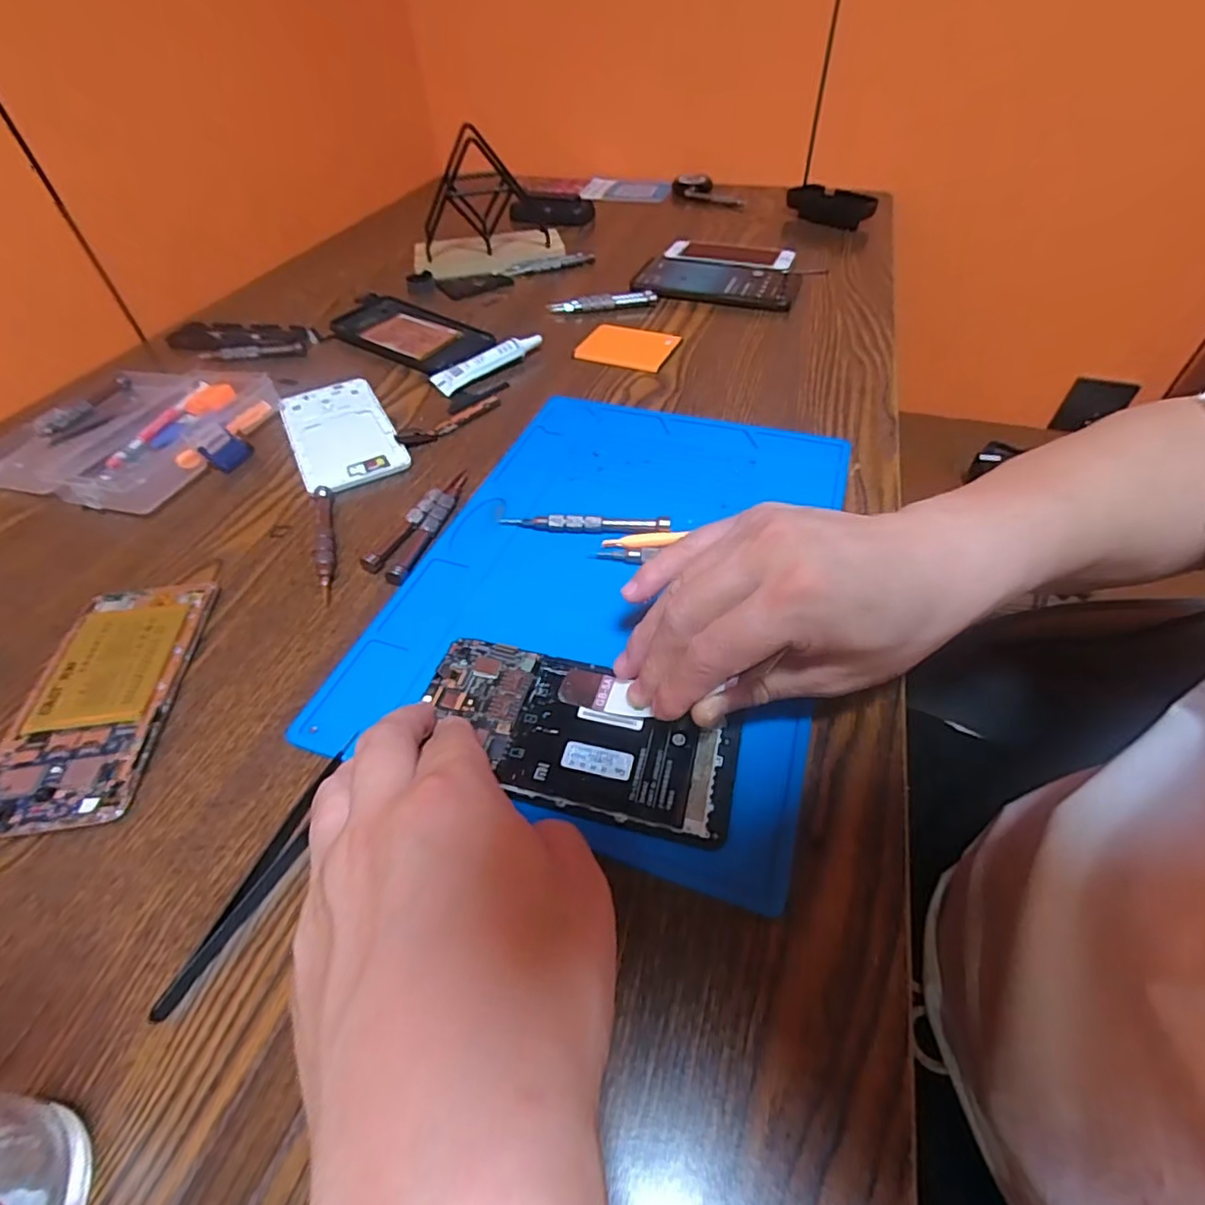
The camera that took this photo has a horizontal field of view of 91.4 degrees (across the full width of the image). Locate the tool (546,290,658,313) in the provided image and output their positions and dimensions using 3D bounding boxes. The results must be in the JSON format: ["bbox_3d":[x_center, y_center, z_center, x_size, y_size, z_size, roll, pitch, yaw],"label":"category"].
[{"bbox_3d":[0.000,-0.298,0.586,0.107,0.017,0.012,-4,48,-1],"label":"tool"}]

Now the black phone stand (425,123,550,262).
[{"bbox_3d":[-0.135,-0.443,0.646,0.136,0.113,0.061,-9,49,-5],"label":"black phone stand"}]

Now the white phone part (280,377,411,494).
[{"bbox_3d":[-0.200,-0.131,0.448,0.072,0.005,0.148,-24,52,-17],"label":"white phone part"}]

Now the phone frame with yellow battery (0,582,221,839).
[{"bbox_3d":[-0.250,0.044,0.294,0.071,0.010,0.140,-6,48,-2],"label":"phone frame with yellow battery"}]

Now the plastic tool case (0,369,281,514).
[{"bbox_3d":[-0.365,-0.134,0.446,0.200,0.023,0.149,13,50,14],"label":"plastic tool case"}]

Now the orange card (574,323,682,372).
[{"bbox_3d":[0.024,-0.228,0.521,0.077,0.007,0.061,21,57,15],"label":"orange card"}]

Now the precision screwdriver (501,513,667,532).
[{"bbox_3d":[-0.011,-0.048,0.361,0.104,0.010,0.011,3,49,6],"label":"precision screwdriver"}]

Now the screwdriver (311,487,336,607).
[{"bbox_3d":[-0.172,-0.039,0.363,0.012,0.009,0.102,-16,50,-11],"label":"screwdriver"}]

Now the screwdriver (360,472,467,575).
[{"bbox_3d":[-0.118,-0.056,0.376,0.014,0.010,0.102,18,52,18],"label":"screwdriver"}]

